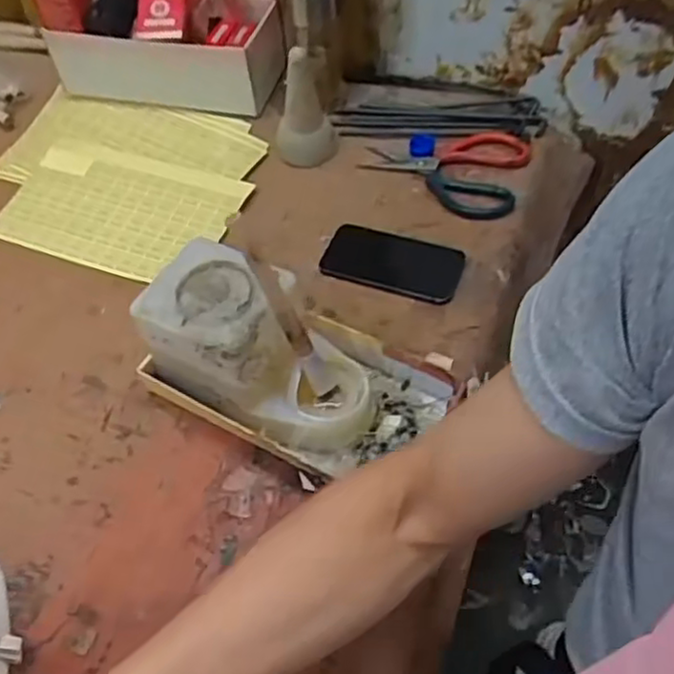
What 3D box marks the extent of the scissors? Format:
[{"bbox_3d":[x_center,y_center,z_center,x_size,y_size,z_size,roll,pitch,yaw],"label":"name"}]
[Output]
[{"bbox_3d":[0.138,-0.210,0.846,0.184,0.015,0.144,28,60,22],"label":"scissors"}]

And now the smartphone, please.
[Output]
[{"bbox_3d":[0.060,-0.083,0.771,0.147,0.008,0.082,17,57,16],"label":"smartphone"}]

